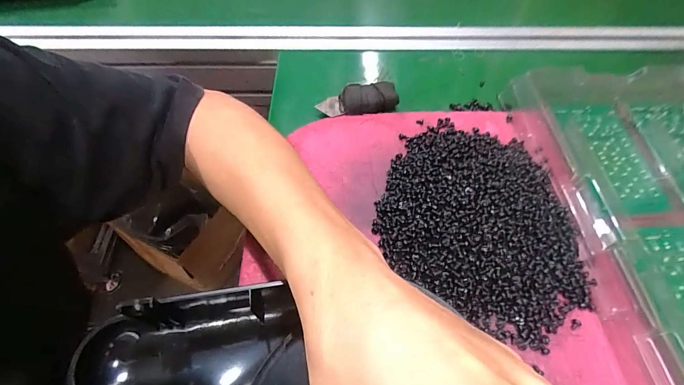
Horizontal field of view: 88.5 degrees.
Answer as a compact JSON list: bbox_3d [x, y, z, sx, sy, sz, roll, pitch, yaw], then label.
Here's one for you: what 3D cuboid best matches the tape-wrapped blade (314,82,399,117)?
[{"bbox_3d":[0.014,-0.082,0.309,0.069,0.013,0.027,-8,58,-3],"label":"tape-wrapped blade"}]

